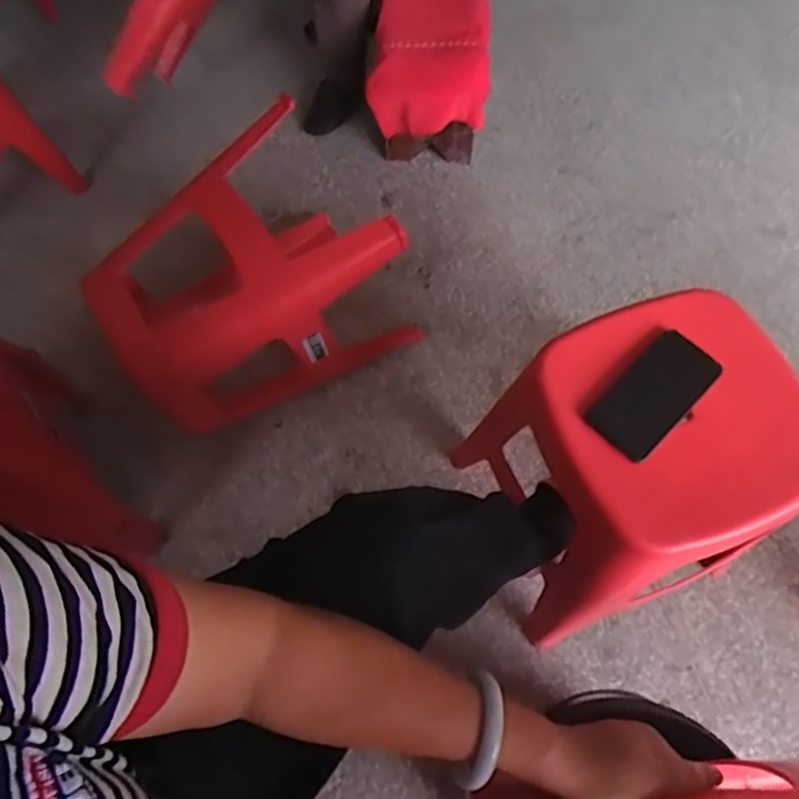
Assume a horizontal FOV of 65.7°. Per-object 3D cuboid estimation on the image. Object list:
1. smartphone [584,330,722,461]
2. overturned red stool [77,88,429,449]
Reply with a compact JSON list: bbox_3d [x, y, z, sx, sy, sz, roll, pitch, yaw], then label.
[{"bbox_3d":[0.293,-0.007,0.711,0.161,0.008,0.079,-42,72,-13],"label":"smartphone"},{"bbox_3d":[-0.280,-0.194,1.152,0.499,0.390,0.349,-30,69,-9],"label":"overturned red stool"}]

